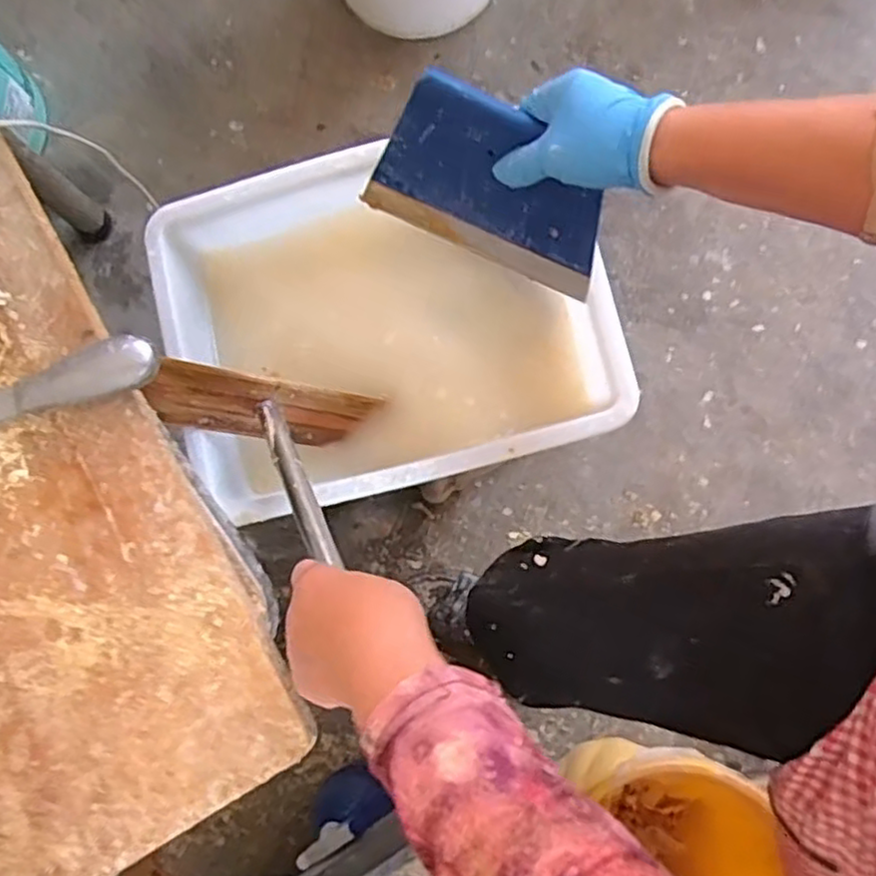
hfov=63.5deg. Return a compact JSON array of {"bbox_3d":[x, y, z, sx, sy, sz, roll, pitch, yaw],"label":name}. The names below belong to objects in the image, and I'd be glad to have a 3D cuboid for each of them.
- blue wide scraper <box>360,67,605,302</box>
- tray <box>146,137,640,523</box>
[{"bbox_3d":[0.041,-0.185,0.525,0.182,0.125,0.010,25,55,2],"label":"blue wide scraper"},{"bbox_3d":[-0.045,-0.093,0.613,0.346,0.111,0.279,-16,81,1],"label":"tray"}]

